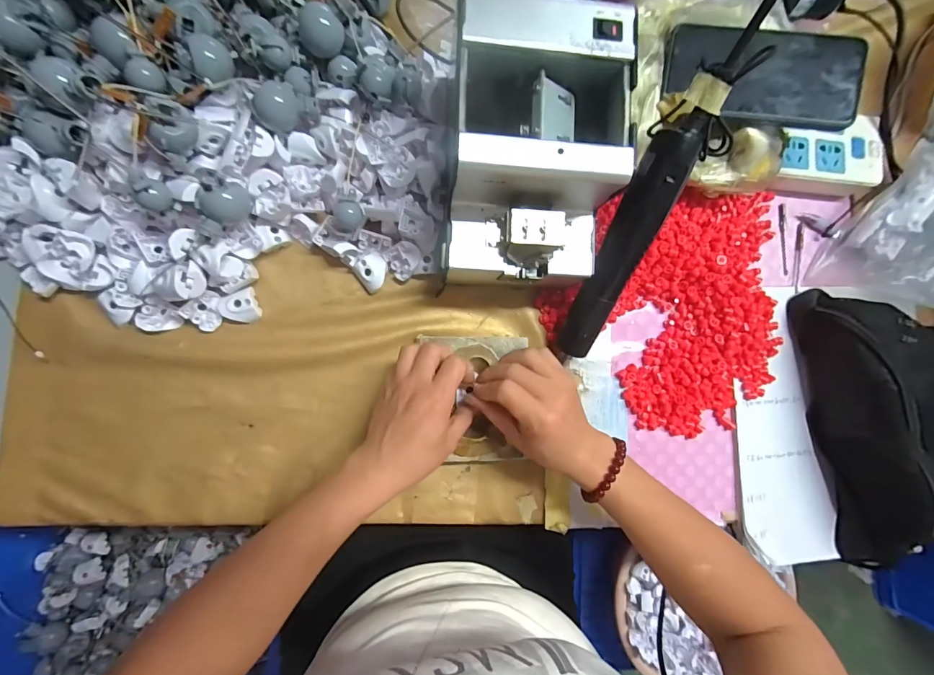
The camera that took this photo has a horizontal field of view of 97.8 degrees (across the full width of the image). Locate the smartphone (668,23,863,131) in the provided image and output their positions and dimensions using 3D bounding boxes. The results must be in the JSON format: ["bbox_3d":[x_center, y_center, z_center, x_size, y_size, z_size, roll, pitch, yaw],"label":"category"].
[{"bbox_3d":[0.262,-0.232,0.361,0.165,0.009,0.083,6,86,2],"label":"smartphone"}]

